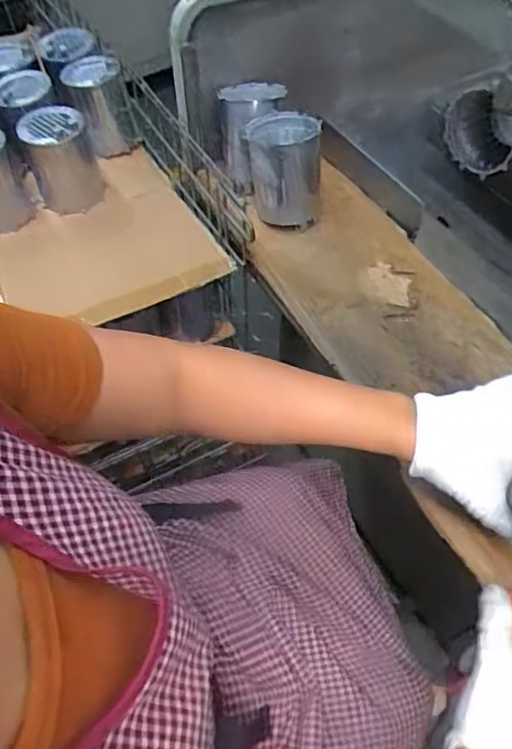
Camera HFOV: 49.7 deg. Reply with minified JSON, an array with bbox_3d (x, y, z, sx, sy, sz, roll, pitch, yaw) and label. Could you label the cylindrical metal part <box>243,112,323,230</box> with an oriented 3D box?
[{"bbox_3d":[0.038,-0.274,0.751,0.095,0.120,0.111,-6,57,-3],"label":"cylindrical metal part"}]

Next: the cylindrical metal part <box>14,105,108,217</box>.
[{"bbox_3d":[-0.273,-0.303,0.786,0.087,0.123,0.082,-1,56,1],"label":"cylindrical metal part"}]

